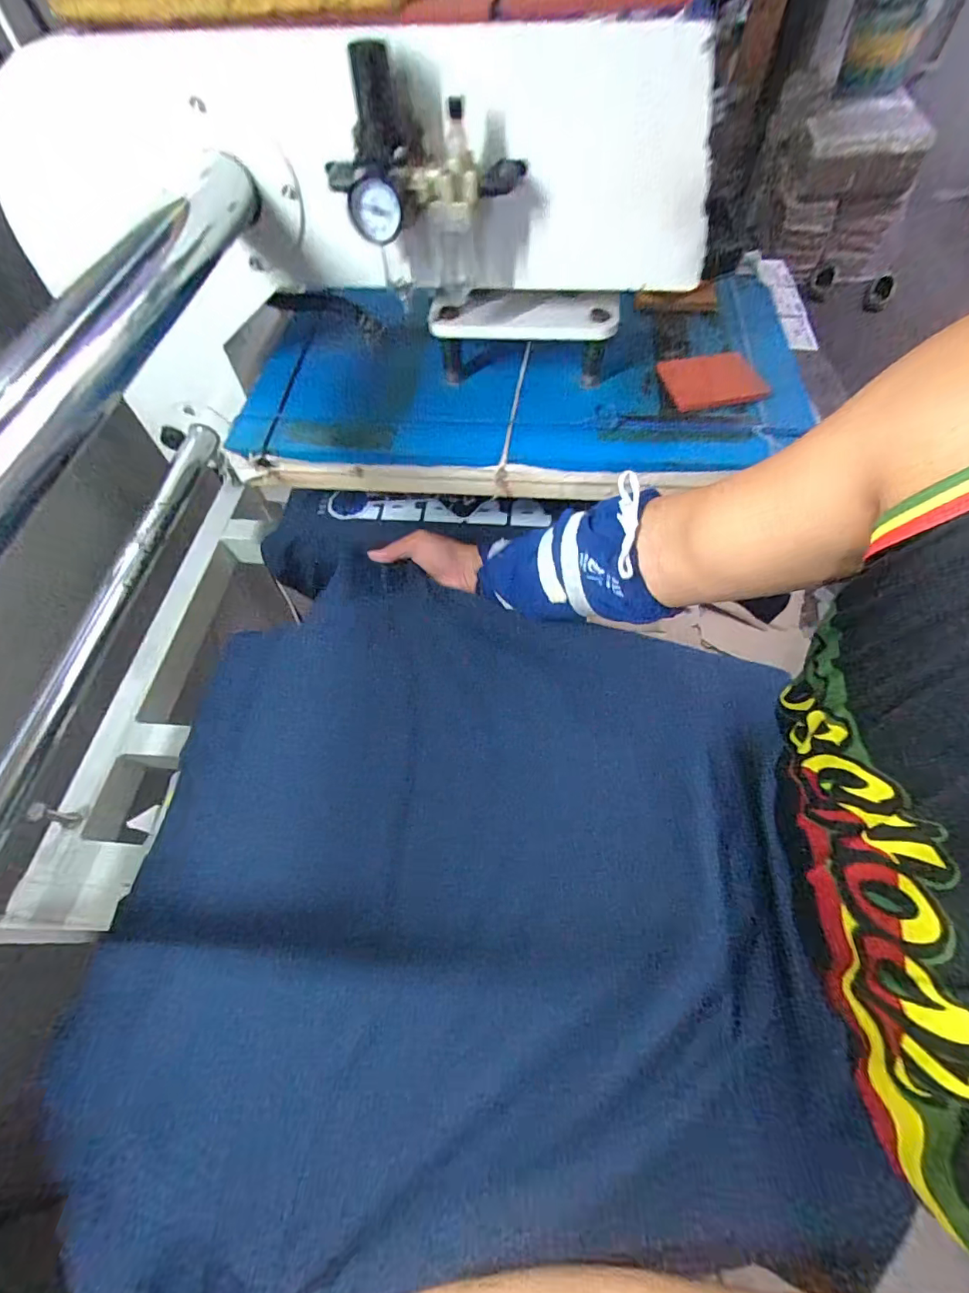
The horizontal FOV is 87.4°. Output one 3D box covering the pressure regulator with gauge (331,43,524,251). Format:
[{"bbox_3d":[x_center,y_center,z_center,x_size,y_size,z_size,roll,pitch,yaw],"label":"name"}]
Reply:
[{"bbox_3d":[-0.044,-0.369,0.368,0.134,0.087,0.083,-22,60,-10],"label":"pressure regulator with gauge"}]

